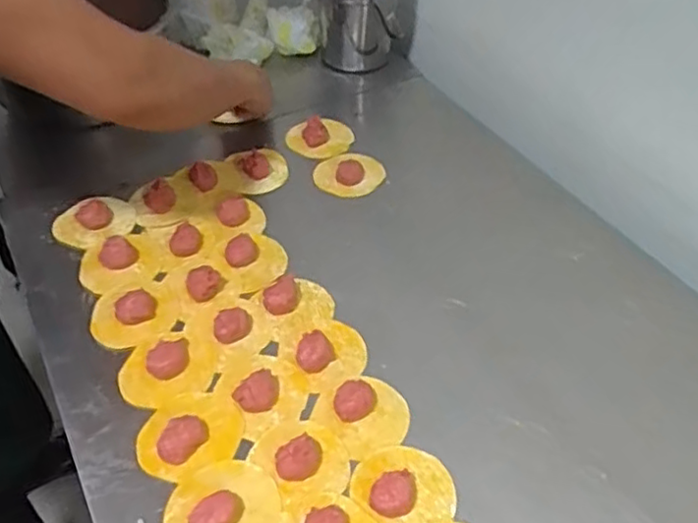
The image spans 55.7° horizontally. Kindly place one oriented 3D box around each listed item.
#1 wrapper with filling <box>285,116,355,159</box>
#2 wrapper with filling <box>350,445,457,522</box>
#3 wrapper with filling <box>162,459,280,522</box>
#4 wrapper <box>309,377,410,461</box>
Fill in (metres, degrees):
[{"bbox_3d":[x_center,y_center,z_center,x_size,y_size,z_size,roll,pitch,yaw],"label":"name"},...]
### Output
[{"bbox_3d":[-0.037,-0.158,0.843,0.084,0.032,0.060,5,39,-3],"label":"wrapper with filling"},{"bbox_3d":[0.046,0.173,0.522,0.073,0.026,0.073,-20,46,-29],"label":"wrapper with filling"},{"bbox_3d":[-0.097,0.189,0.507,0.083,0.025,0.078,-3,40,-12],"label":"wrapper with filling"},{"bbox_3d":[0.015,0.130,0.574,0.079,0.023,0.069,-13,43,-23],"label":"wrapper"}]

